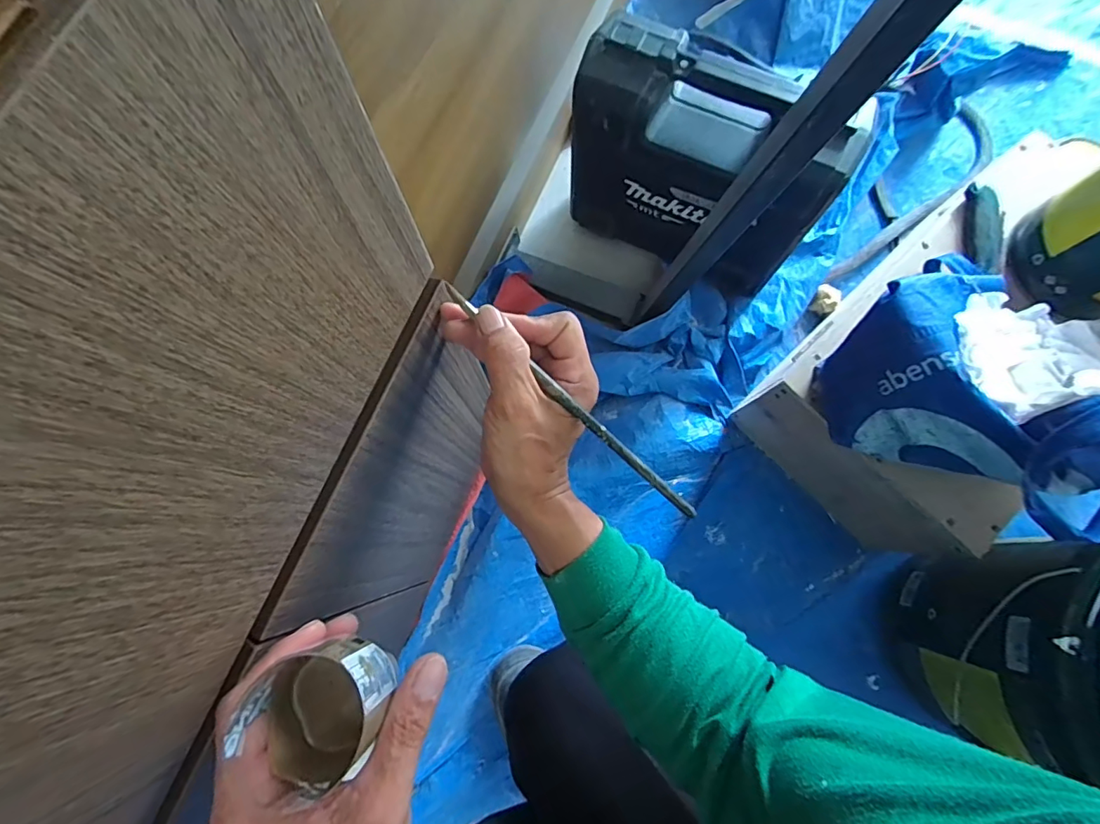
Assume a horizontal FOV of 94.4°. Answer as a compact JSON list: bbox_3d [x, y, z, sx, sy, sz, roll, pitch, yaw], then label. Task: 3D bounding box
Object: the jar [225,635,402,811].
[{"bbox_3d":[-0.106,0.142,0.243,0.060,0.055,0.058,0,77,1],"label":"jar"}]

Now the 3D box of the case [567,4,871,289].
[{"bbox_3d":[0.192,-0.320,0.689,0.318,0.286,0.098,27,79,6],"label":"case"}]

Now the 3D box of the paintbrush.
[{"bbox_3d":[0.010,-0.008,0.313,0.206,0.005,0.008,43,81,5],"label":"paintbrush"}]

